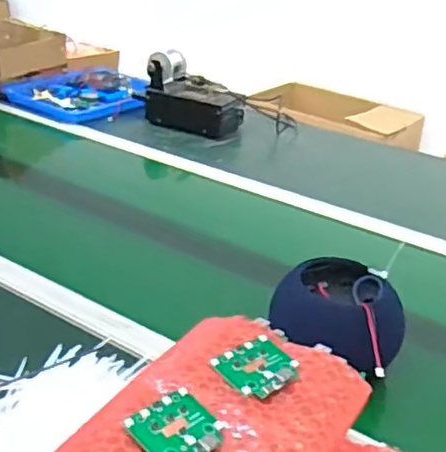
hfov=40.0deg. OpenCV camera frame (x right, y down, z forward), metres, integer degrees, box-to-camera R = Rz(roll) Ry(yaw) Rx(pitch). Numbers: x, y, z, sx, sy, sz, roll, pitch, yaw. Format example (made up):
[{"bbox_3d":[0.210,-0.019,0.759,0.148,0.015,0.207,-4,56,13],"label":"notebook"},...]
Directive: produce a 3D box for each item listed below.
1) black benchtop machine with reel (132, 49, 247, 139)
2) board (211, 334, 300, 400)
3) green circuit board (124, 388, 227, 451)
[{"bbox_3d":[-0.066,-0.274,1.289,0.221,0.136,0.109,9,28,8],"label":"black benchtop machine with reel"},{"bbox_3d":[0.028,0.111,0.479,0.057,0.010,0.054,-18,34,-36],"label":"board"},{"bbox_3d":[-0.029,0.137,0.415,0.052,0.009,0.058,25,33,34],"label":"green circuit board"}]

